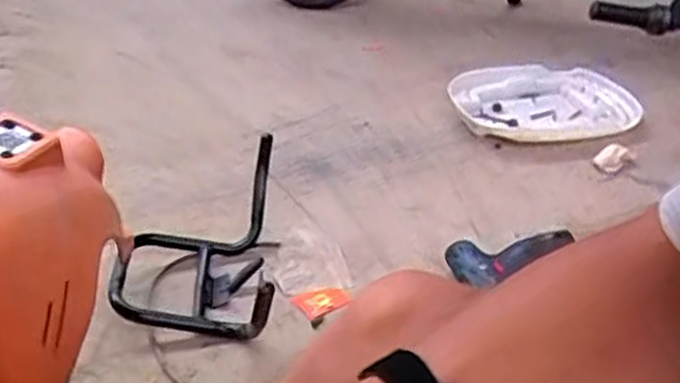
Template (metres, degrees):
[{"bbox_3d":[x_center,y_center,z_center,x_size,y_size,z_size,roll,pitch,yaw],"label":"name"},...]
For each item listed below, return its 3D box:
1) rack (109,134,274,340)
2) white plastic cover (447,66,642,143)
[{"bbox_3d":[-0.193,0.078,0.970,0.211,0.134,0.328,-2,33,-5],"label":"rack"},{"bbox_3d":[0.405,-0.184,1.473,0.354,0.037,0.305,-4,34,-9],"label":"white plastic cover"}]

